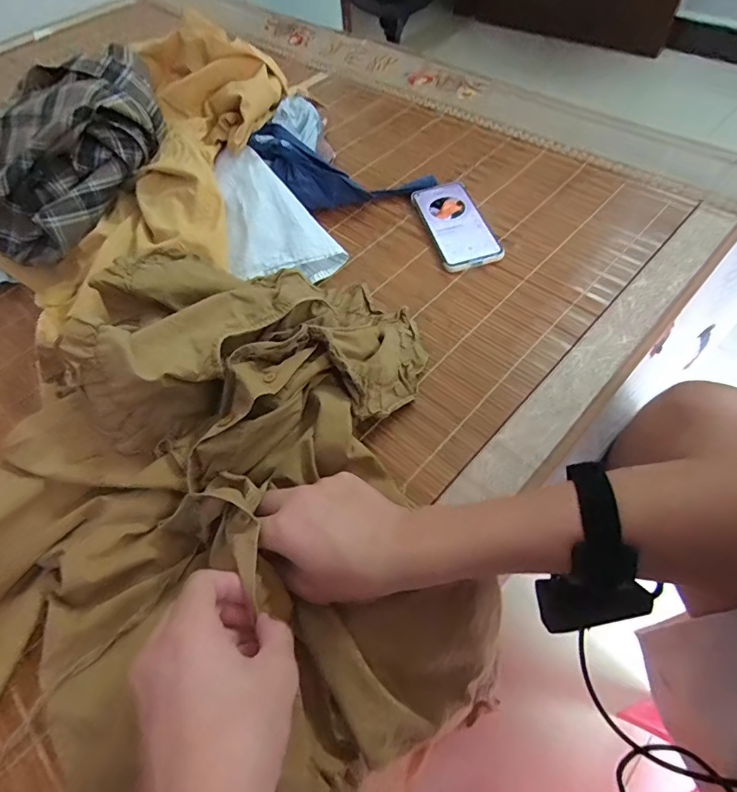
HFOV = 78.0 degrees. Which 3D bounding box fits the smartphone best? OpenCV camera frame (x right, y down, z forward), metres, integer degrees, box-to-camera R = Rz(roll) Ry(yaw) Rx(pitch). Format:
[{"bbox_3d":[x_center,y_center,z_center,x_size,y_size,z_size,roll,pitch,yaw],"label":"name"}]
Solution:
[{"bbox_3d":[0.112,-0.224,0.587,0.080,0.014,0.161,-15,58,-5],"label":"smartphone"}]

